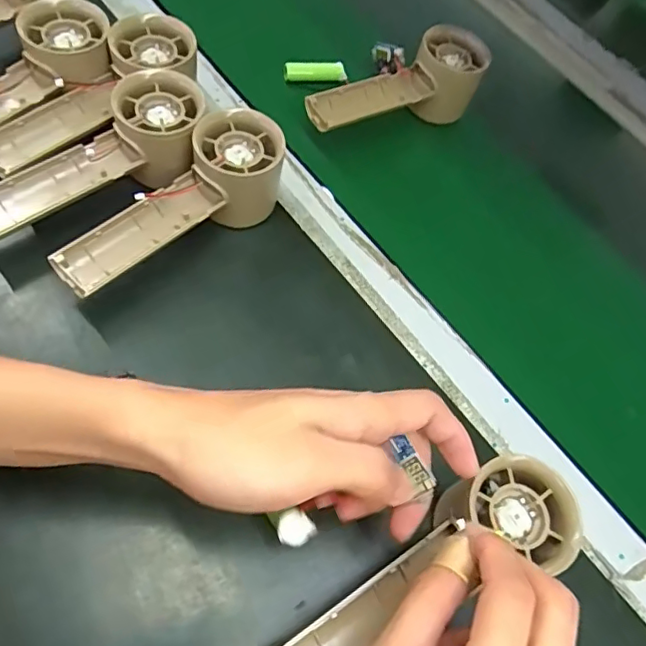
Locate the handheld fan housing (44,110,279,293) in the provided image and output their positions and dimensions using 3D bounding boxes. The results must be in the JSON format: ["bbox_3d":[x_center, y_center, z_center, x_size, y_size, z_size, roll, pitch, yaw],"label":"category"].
[{"bbox_3d":[-0.092,-0.070,0.354,0.158,0.058,0.051,-38,68,-23],"label":"handheld fan housing"}]

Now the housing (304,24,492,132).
[{"bbox_3d":[0.060,-0.180,0.459,0.158,0.070,0.056,-23,62,-16],"label":"housing"}]

